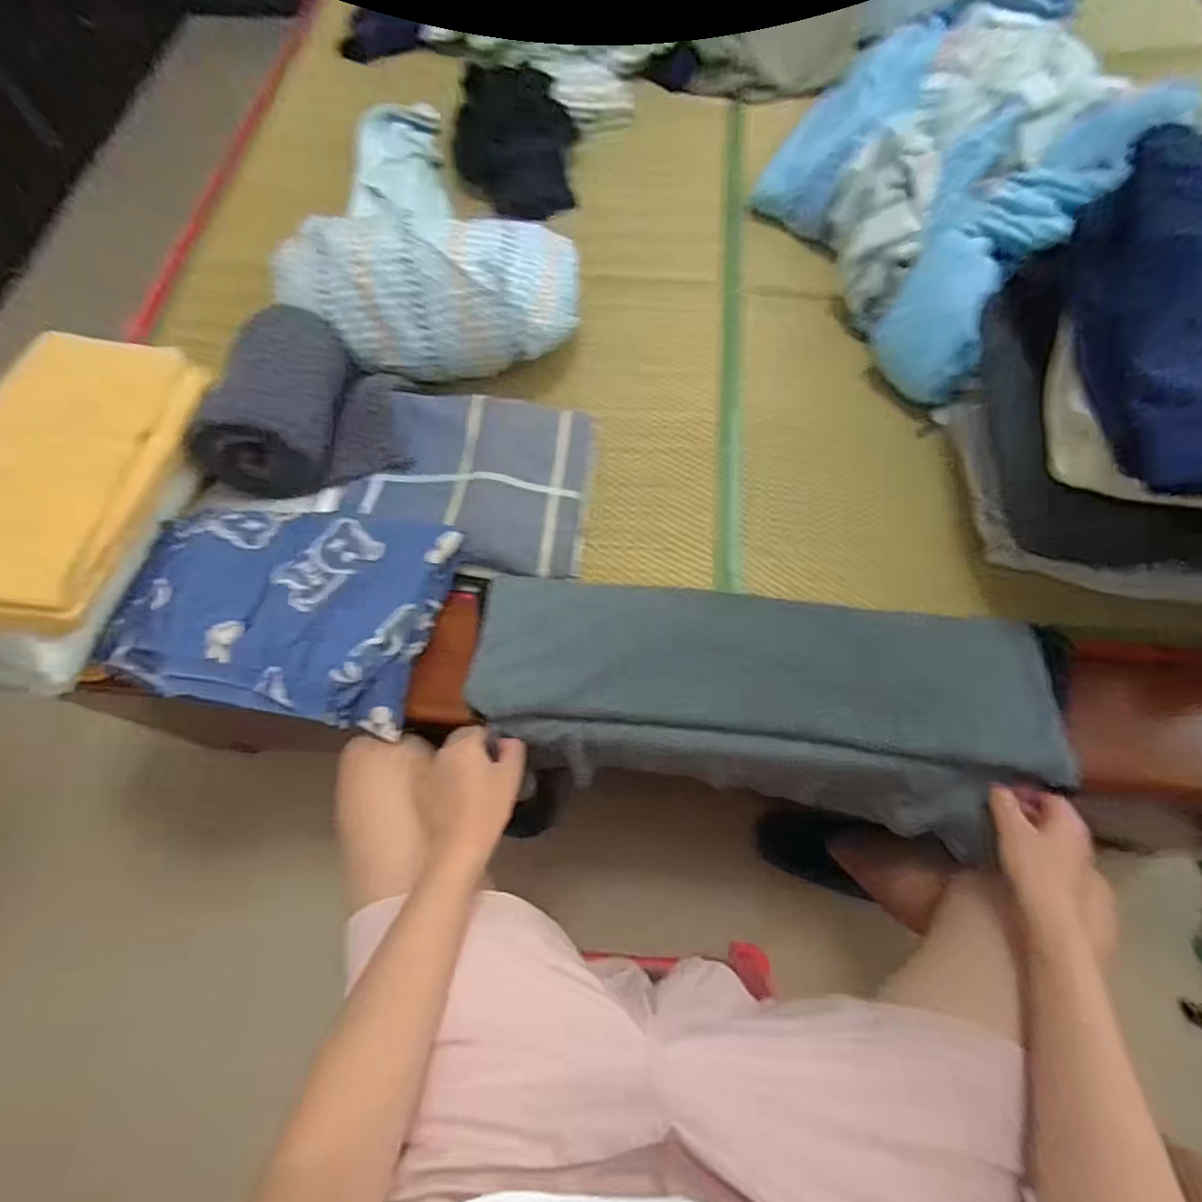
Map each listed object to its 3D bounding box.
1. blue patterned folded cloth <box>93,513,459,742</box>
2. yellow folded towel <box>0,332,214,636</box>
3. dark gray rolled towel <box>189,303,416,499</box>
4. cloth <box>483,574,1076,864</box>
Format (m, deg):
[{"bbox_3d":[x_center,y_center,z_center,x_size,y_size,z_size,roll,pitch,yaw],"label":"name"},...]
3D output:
[{"bbox_3d":[-0.286,-0.004,0.578,0.265,0.044,0.201,11,67,8],"label":"blue patterned folded cloth"},{"bbox_3d":[-0.465,-0.116,0.553,0.139,0.043,0.331,18,47,-24],"label":"yellow folded towel"},{"bbox_3d":[-0.305,-0.217,0.668,0.182,0.088,0.185,-5,66,1],"label":"dark gray rolled towel"},{"bbox_3d":[0.129,0.076,0.564,0.473,0.081,0.183,8,67,5],"label":"cloth"}]

